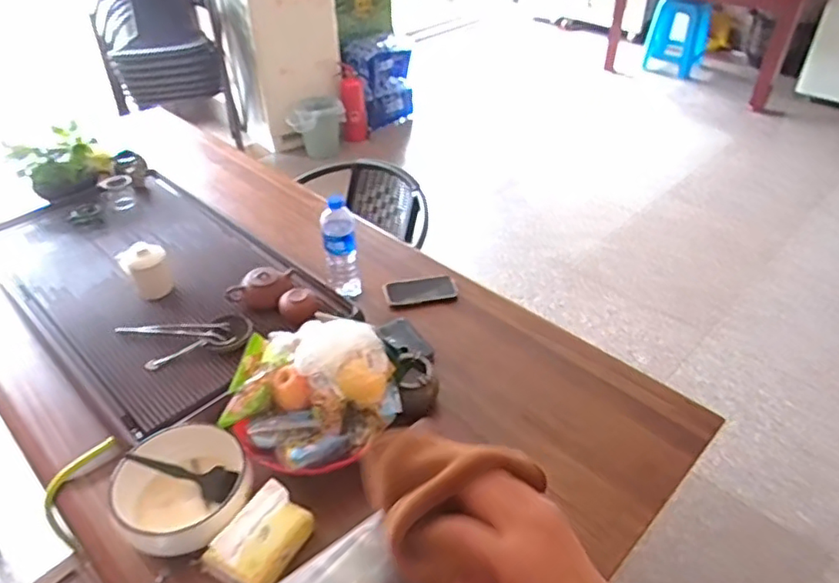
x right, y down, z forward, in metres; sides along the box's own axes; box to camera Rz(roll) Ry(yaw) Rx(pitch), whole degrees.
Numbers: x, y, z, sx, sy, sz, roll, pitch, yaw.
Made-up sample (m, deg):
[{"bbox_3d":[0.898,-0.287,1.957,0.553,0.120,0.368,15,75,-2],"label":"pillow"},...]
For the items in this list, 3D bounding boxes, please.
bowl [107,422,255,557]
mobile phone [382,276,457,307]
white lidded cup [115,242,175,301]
[{"bbox_3d":[-0.343,0.290,0.898,0.185,0.068,0.198,-26,46,-28],"label":"bowl"},{"bbox_3d":[0.000,-0.002,1.297,0.148,0.010,0.081,-6,39,-7],"label":"mobile phone"},{"bbox_3d":[-0.544,-0.042,1.230,0.086,0.097,0.088,0,39,0],"label":"white lidded cup"}]

